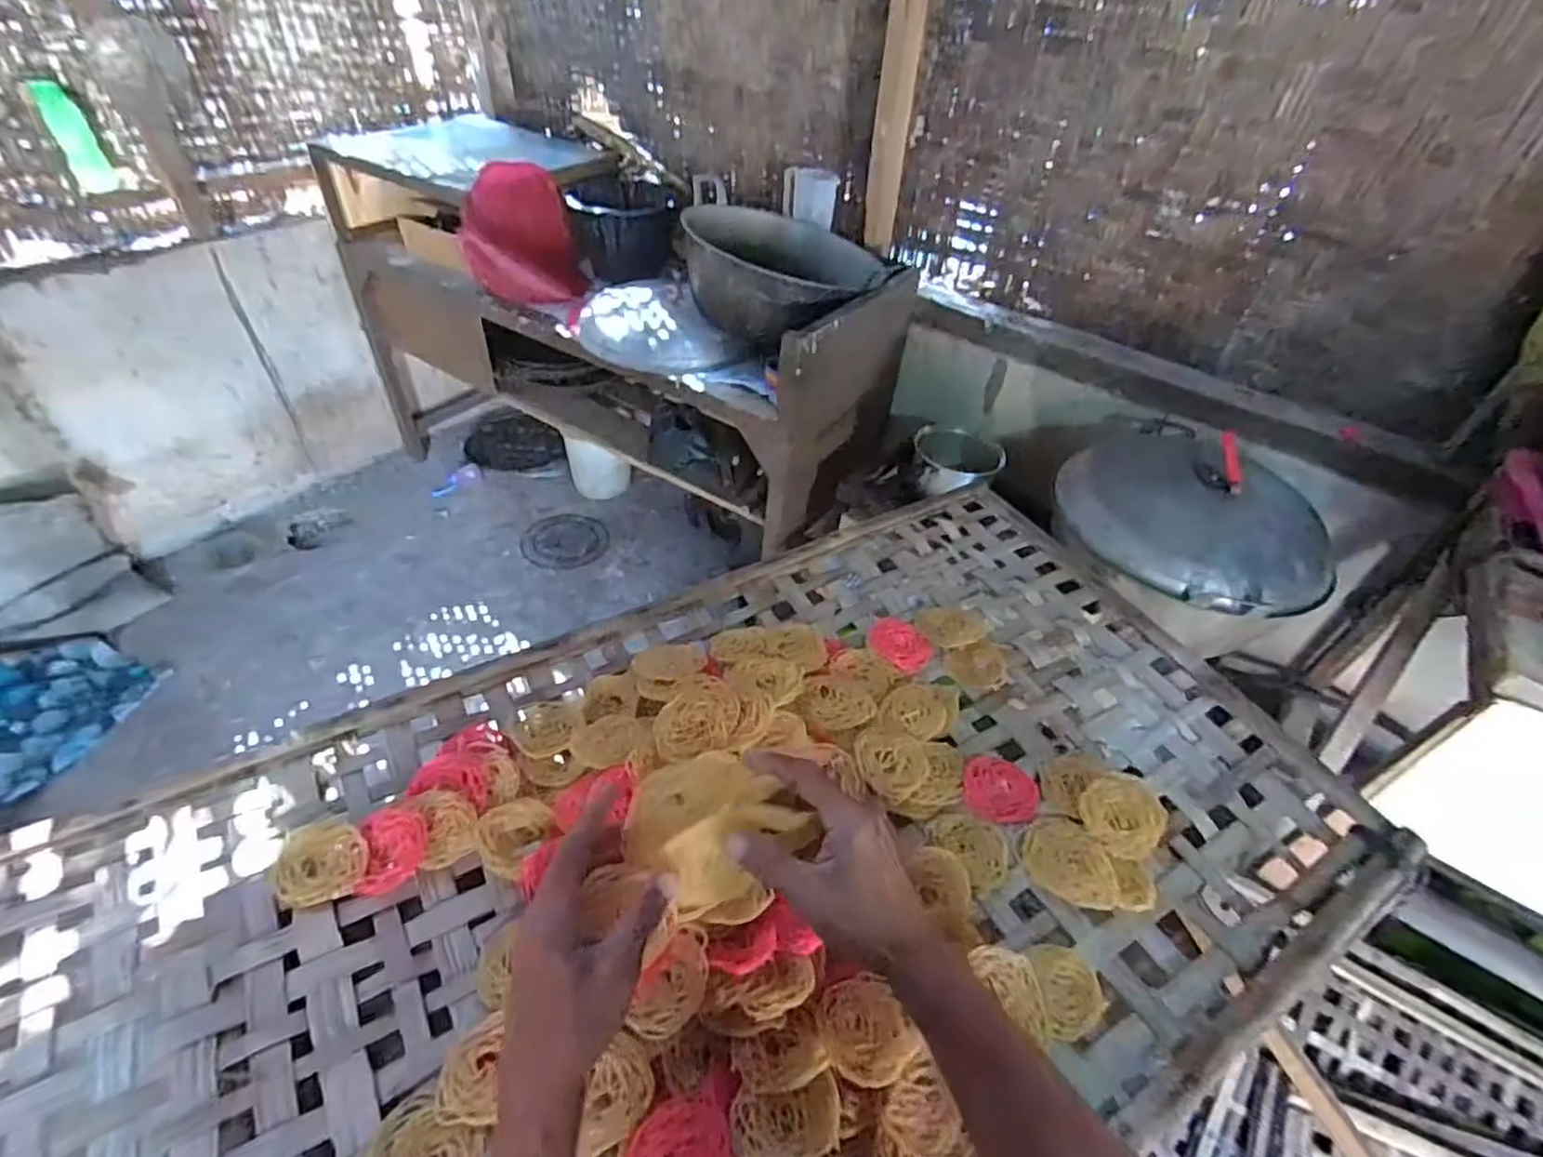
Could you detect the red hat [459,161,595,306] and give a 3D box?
[{"bbox_3d":[-0.601,-0.830,1.689,0.274,0.270,0.201,-9,46,-15],"label":"red hat"}]

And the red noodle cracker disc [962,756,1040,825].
[{"bbox_3d":[0.216,0.199,0.654,0.067,0.010,0.062,3,44,-3],"label":"red noodle cracker disc"}]

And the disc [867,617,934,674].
[{"bbox_3d":[0.143,0.072,0.777,0.077,0.008,0.057,36,51,28],"label":"disc"}]

